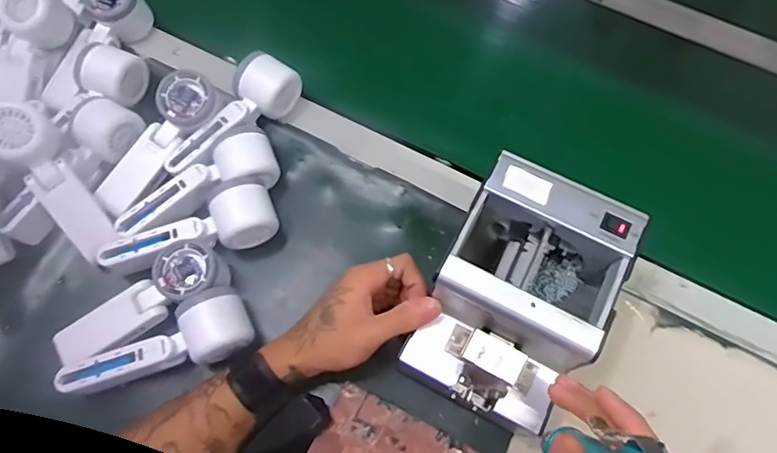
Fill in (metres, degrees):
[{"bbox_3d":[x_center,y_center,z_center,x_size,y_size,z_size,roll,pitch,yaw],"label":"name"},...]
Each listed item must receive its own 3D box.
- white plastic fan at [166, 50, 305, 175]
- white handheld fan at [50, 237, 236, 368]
[{"bbox_3d":[-0.166,-0.115,0.569,0.055,0.045,0.165,37,72,14],"label":"white plastic fan"},{"bbox_3d":[-0.234,0.072,0.508,0.165,0.054,0.056,-26,70,-10],"label":"white handheld fan"}]

